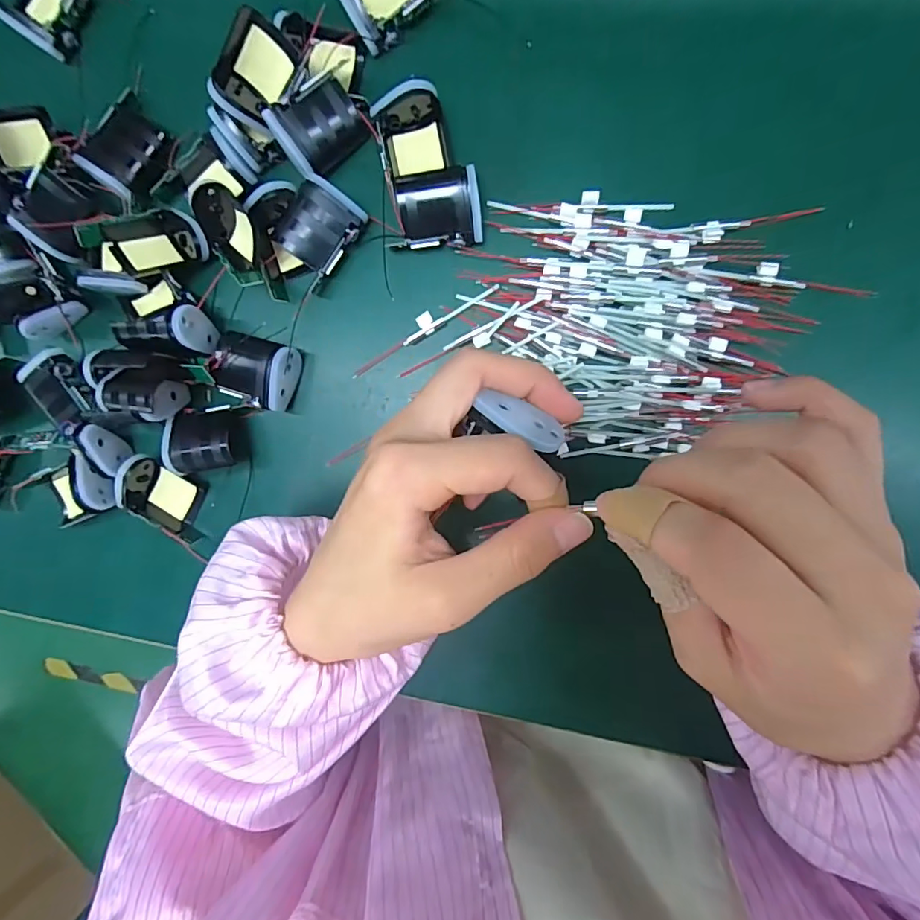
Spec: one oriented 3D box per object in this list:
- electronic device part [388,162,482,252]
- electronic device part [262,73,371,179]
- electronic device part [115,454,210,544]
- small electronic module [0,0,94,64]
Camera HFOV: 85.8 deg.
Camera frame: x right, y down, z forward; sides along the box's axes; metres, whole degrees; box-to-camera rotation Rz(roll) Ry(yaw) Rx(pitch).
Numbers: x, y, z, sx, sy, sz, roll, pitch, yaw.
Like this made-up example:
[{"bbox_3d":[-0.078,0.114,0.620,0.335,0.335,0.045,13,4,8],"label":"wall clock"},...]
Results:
[{"bbox_3d":[-0.011,-0.129,0.255,0.043,0.024,0.031,-3,94,8],"label":"electronic device part"},{"bbox_3d":[-0.073,-0.173,0.257,0.044,0.026,0.029,-37,89,9],"label":"electronic device part"},{"bbox_3d":[-0.174,0.023,0.289,0.046,0.018,0.039,22,97,6],"label":"electronic device part"},{"bbox_3d":[-0.232,-0.259,0.276,0.041,0.018,0.050,32,98,5],"label":"small electronic module"}]

